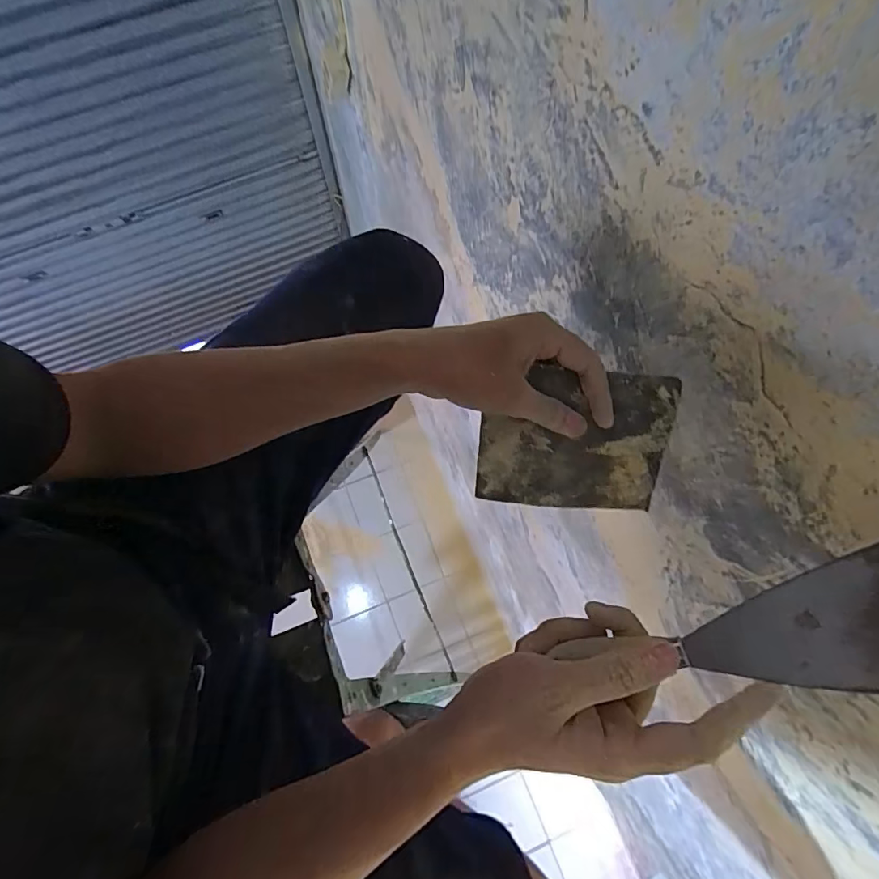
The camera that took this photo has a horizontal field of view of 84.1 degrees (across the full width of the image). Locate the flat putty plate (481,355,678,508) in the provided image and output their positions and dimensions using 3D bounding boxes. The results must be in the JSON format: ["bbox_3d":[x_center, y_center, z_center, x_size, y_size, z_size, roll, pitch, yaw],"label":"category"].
[{"bbox_3d":[0.101,0.002,0.372,0.137,0.009,0.110,5,113,3],"label":"flat putty plate"}]

